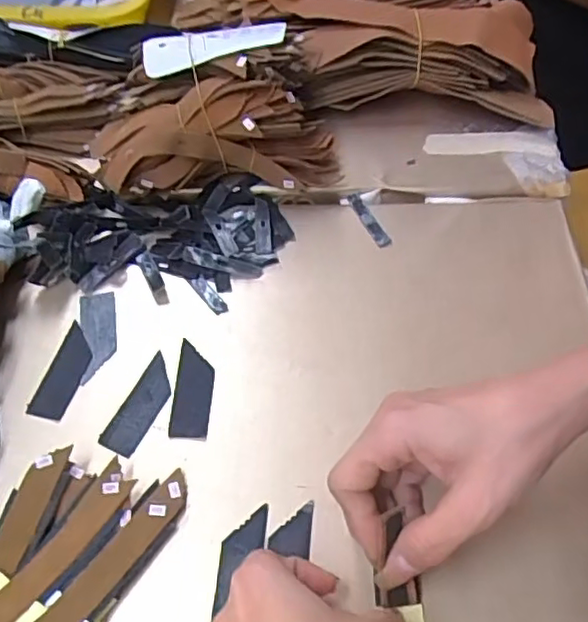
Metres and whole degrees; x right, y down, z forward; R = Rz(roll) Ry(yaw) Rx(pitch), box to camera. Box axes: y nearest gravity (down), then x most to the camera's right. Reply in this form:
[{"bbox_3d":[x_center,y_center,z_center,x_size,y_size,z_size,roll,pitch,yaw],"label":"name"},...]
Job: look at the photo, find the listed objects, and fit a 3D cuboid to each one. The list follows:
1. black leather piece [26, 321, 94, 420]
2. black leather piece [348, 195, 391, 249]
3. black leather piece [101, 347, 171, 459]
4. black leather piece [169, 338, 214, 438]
[{"bbox_3d":[-0.141,0.036,0.391,0.024,0.006,0.066,7,51,10],"label":"black leather piece"},{"bbox_3d":[0.054,-0.068,0.463,0.011,0.004,0.056,-19,57,-13],"label":"black leather piece"},{"bbox_3d":[-0.090,0.054,0.375,0.023,0.004,0.062,22,57,15],"label":"black leather piece"},{"bbox_3d":[-0.061,0.046,0.381,0.022,0.004,0.063,2,55,1],"label":"black leather piece"}]

